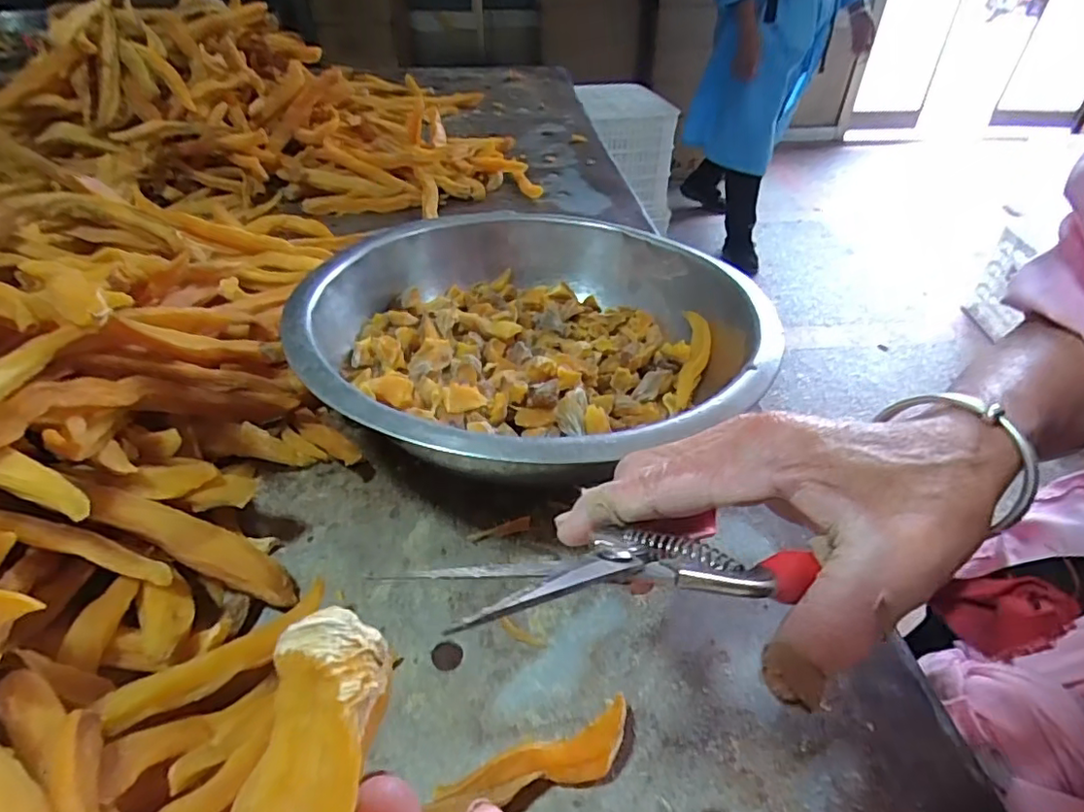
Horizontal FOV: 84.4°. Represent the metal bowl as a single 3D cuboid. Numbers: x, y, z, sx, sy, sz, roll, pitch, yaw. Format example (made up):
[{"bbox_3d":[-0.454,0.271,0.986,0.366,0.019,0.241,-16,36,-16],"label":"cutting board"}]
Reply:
[{"bbox_3d":[-0.007,-0.037,0.396,0.270,0.089,0.283,0,41,0],"label":"metal bowl"}]

